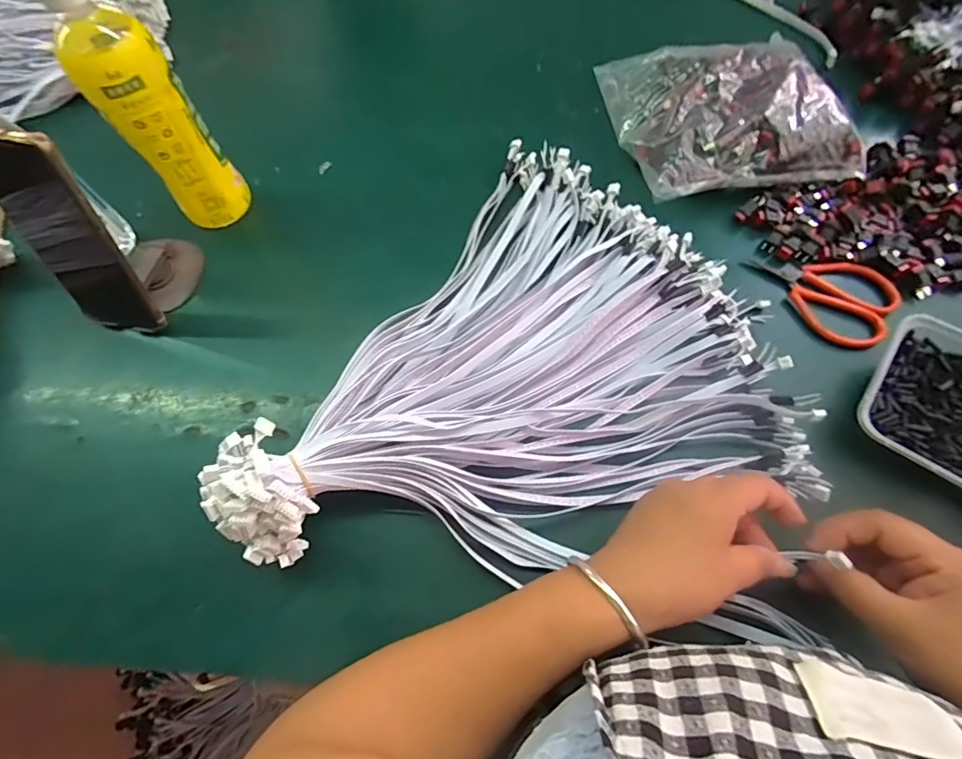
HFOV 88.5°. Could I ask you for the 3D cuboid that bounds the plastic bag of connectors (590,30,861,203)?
[{"bbox_3d":[0.218,-0.253,0.445,0.169,0.045,0.186,-8,69,-3],"label":"plastic bag of connectors"}]

